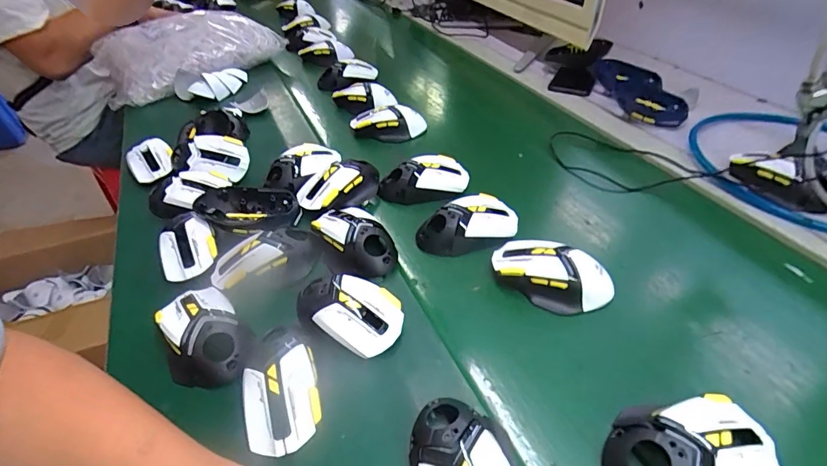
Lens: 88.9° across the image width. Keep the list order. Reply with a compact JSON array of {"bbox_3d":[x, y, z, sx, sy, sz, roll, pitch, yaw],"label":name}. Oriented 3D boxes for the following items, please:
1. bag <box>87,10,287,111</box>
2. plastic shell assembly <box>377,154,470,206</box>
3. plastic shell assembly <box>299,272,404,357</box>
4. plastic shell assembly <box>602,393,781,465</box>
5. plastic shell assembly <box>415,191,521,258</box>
[{"bbox_3d":[-0.497,-0.399,0.929,0.361,0.090,0.284,-32,49,-25],"label":"bag"},{"bbox_3d":[0.013,-0.072,0.566,0.117,0.038,0.067,-4,43,1],"label":"plastic shell assembly"},{"bbox_3d":[-0.065,0.077,0.407,0.115,0.038,0.067,17,47,22],"label":"plastic shell assembly"},{"bbox_3d":[0.200,0.157,0.309,0.120,0.036,0.074,-11,43,-6],"label":"plastic shell assembly"},{"bbox_3d":[0.064,-0.007,0.492,0.116,0.034,0.065,-19,45,-14],"label":"plastic shell assembly"}]

